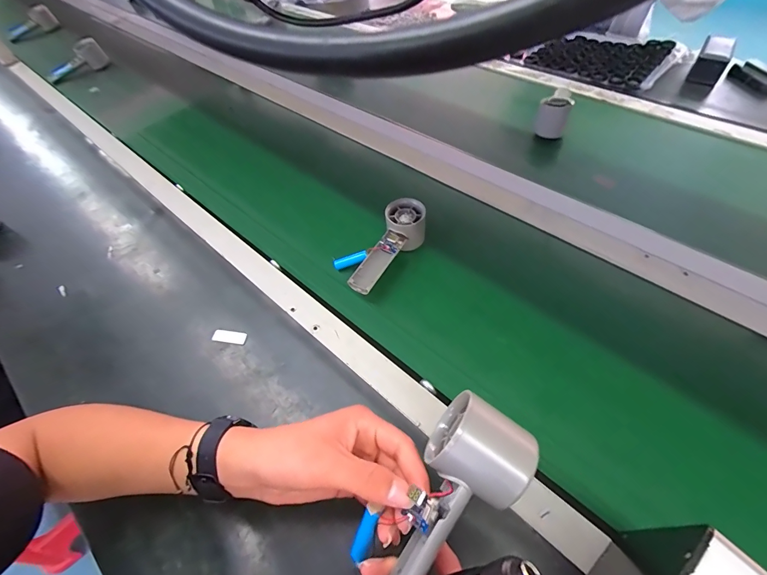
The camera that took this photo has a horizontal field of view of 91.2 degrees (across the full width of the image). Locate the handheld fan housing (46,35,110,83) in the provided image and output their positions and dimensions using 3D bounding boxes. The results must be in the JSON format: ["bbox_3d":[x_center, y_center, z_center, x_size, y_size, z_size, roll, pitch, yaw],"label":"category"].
[{"bbox_3d":[-0.767,-0.556,0.939,0.155,0.072,0.039,-34,54,3],"label":"handheld fan housing"}]

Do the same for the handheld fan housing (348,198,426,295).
[{"bbox_3d":[0.006,-0.054,0.534,0.054,0.045,0.156,28,69,22],"label":"handheld fan housing"}]

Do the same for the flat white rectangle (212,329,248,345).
[{"bbox_3d":[-0.201,0.064,0.490,0.045,0.006,0.016,5,55,10],"label":"flat white rectangle"}]

